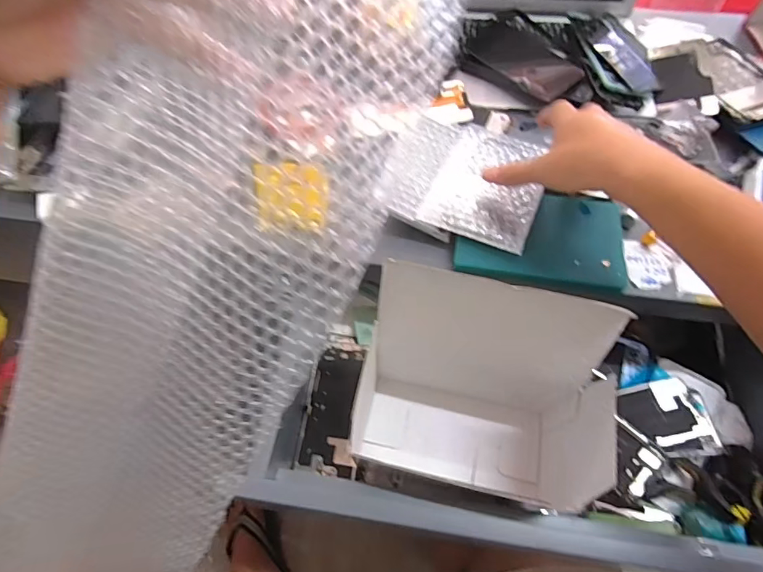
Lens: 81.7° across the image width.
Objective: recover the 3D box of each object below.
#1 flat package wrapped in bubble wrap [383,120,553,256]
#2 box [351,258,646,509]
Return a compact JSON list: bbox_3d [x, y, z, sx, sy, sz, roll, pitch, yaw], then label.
[{"bbox_3d":[0.093,-0.121,0.481,0.159,0.016,0.163,17,60,11],"label":"flat package wrapped in bubble wrap"},{"bbox_3d":[0.079,0.101,0.417,0.221,0.220,0.121,15,59,10],"label":"box"}]

